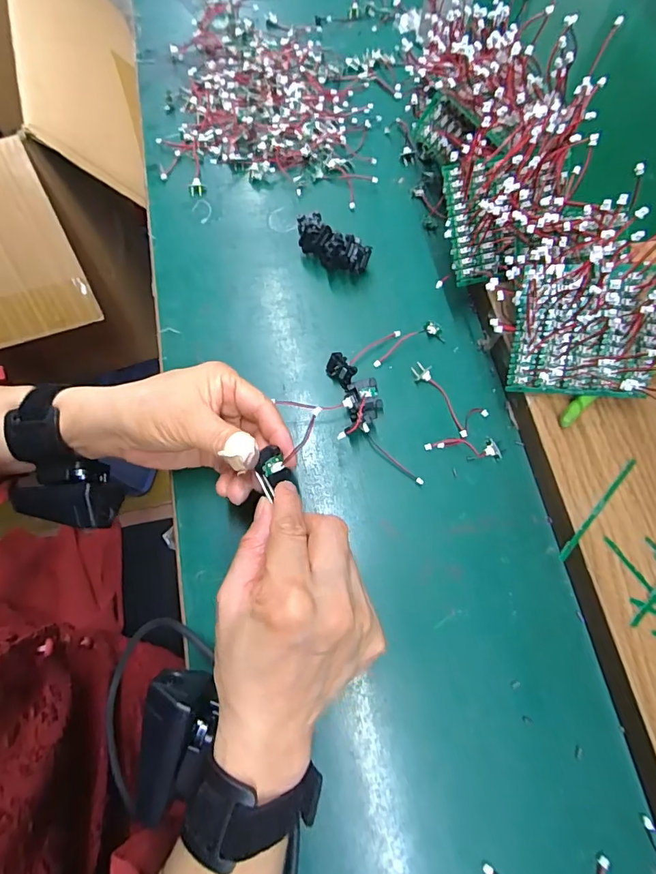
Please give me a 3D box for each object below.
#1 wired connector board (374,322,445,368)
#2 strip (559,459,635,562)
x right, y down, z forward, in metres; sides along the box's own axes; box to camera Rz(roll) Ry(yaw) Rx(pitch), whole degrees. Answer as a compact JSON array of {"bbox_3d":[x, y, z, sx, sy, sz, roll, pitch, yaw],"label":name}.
[{"bbox_3d":[0.062,-0.074,0.349,0.061,0.007,0.019,-21,74,-8],"label":"wired connector board"},{"bbox_3d":[0.173,0.044,0.281,0.006,0.004,0.084,41,76,11],"label":"strip"}]

